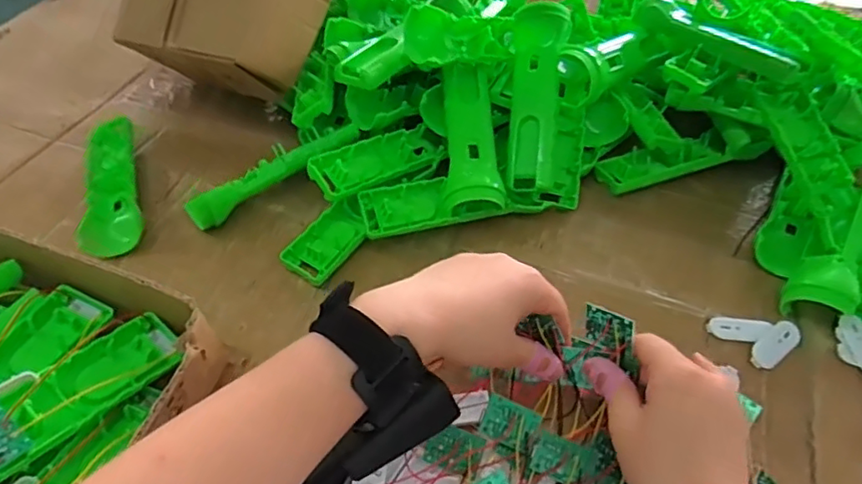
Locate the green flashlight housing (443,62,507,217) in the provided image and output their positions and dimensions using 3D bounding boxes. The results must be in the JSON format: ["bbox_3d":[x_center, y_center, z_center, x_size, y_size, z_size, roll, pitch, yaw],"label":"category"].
[{"bbox_3d":[0.034,-0.093,0.510,0.047,0.024,0.140,-1,71,-1],"label":"green flashlight housing"}]

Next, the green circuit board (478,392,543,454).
[{"bbox_3d":[0.049,0.113,0.364,0.033,0.004,0.026,24,71,2],"label":"green circuit board"}]

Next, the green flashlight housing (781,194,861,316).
[{"bbox_3d":[0.327,-0.012,0.459,0.040,0.035,0.163,28,72,21],"label":"green flashlight housing"}]

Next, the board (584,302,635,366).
[{"bbox_3d":[0.109,0.057,0.361,0.004,0.030,0.034,-13,24,-36],"label":"board"}]

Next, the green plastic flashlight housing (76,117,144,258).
[{"bbox_3d":[-0.290,-0.056,0.529,0.048,0.026,0.175,-17,52,-15],"label":"green plastic flashlight housing"}]

